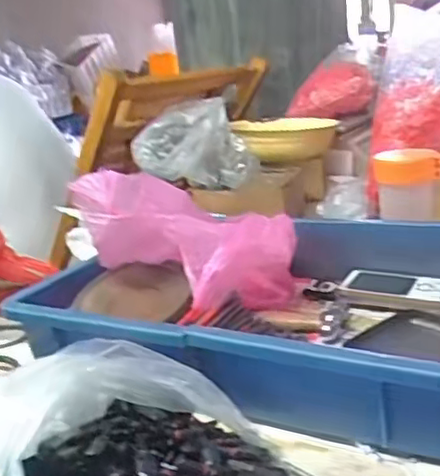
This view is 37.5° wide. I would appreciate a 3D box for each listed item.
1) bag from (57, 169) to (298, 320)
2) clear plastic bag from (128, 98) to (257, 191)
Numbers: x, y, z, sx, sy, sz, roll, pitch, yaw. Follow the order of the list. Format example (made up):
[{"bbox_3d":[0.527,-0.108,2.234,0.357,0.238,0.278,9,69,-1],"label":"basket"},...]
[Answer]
[{"bbox_3d":[-0.016,0.006,0.621,0.179,0.144,0.162,-20,21,-35],"label":"bag"},{"bbox_3d":[-0.040,-0.128,0.981,0.177,0.131,0.127,-8,17,0],"label":"clear plastic bag"}]

